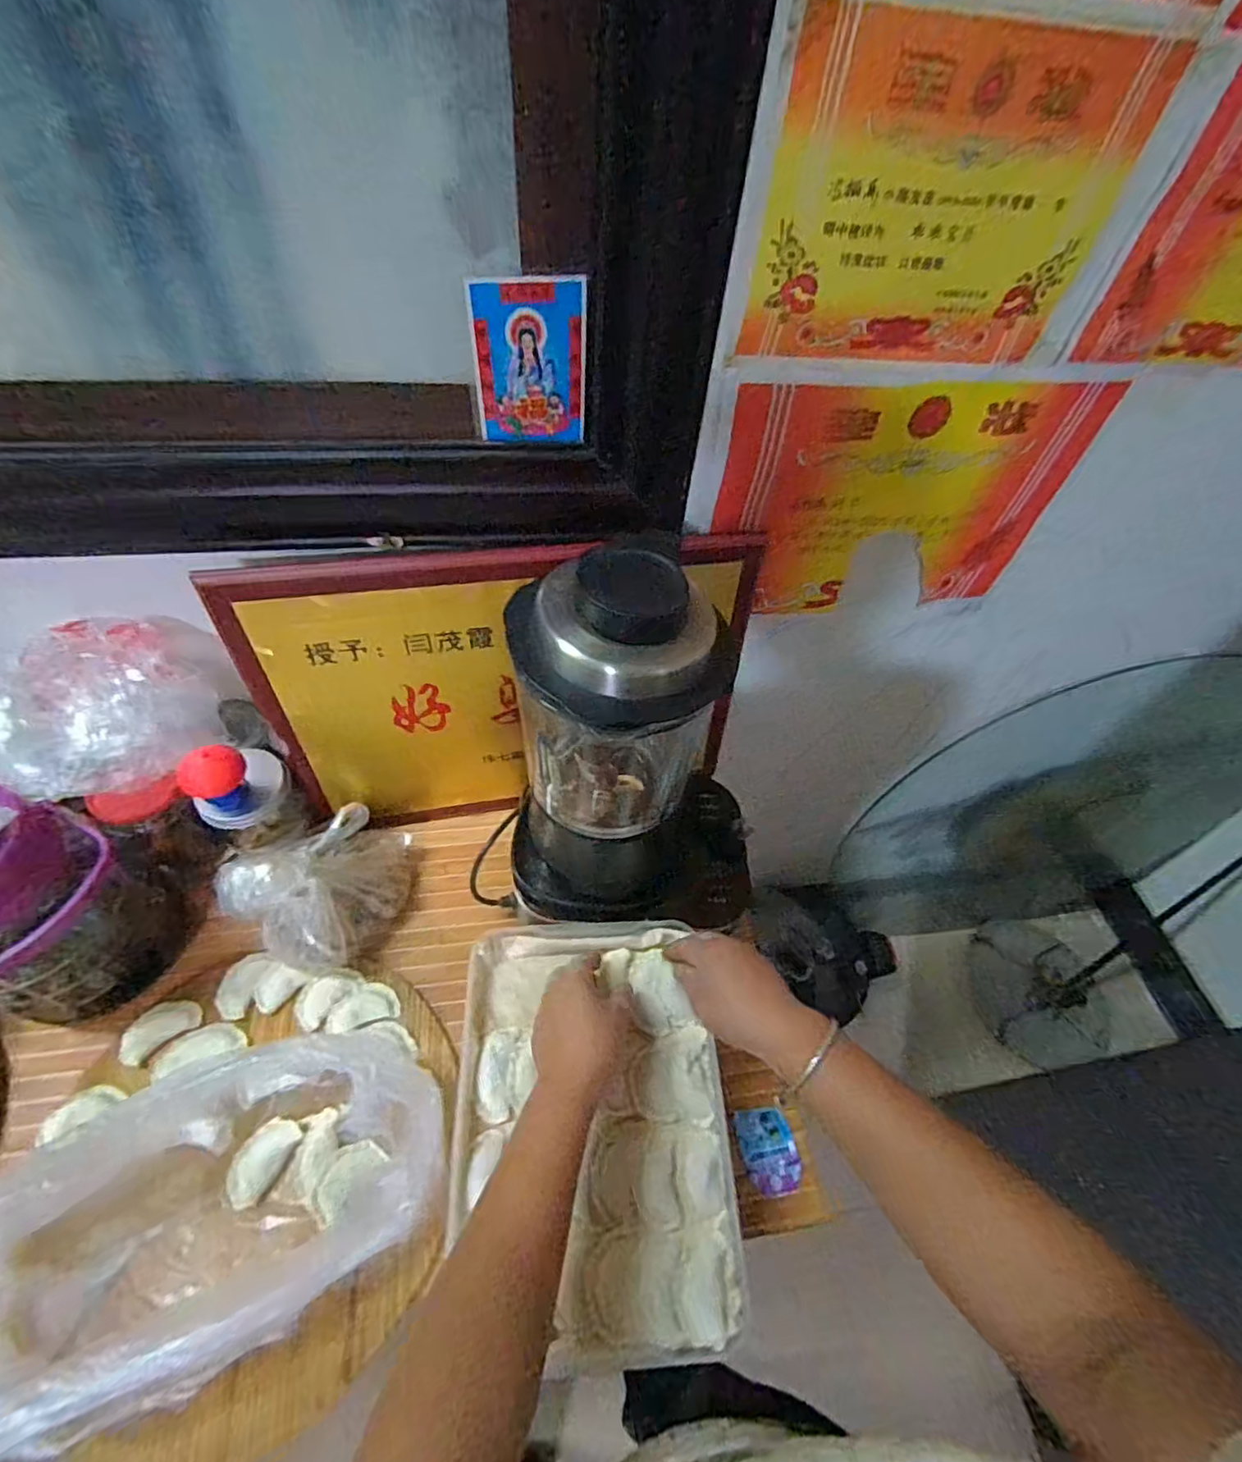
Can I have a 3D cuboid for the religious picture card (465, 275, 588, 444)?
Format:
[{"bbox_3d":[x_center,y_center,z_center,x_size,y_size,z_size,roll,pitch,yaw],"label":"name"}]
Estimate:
[{"bbox_3d":[-0.065,-0.263,0.435,0.079,0.108,0.009,-5,54,-9],"label":"religious picture card"}]

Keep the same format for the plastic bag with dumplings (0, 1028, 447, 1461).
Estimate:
[{"bbox_3d":[-0.311,0.362,0.463,0.315,0.105,0.192,-29,61,-23],"label":"plastic bag with dumplings"}]

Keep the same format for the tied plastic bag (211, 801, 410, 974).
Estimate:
[{"bbox_3d":[-0.295,0.157,0.622,0.122,0.136,0.167,34,58,19],"label":"tied plastic bag"}]

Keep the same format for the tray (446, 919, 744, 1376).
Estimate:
[{"bbox_3d":[-0.023,0.317,0.506,0.219,0.028,0.298,0,54,-5],"label":"tray"}]

